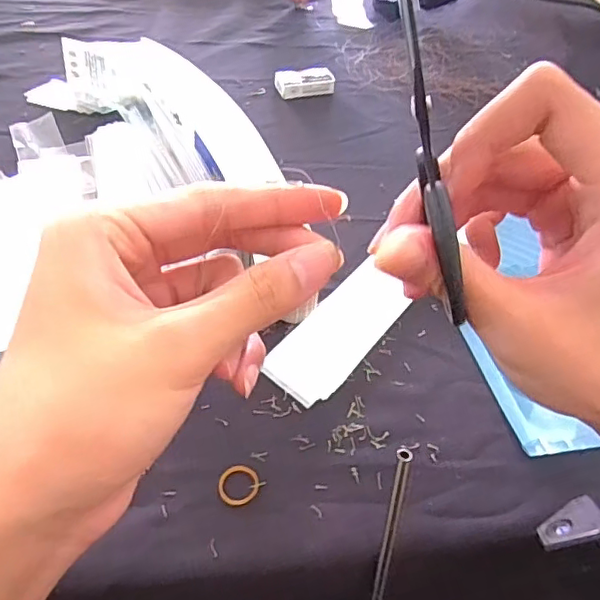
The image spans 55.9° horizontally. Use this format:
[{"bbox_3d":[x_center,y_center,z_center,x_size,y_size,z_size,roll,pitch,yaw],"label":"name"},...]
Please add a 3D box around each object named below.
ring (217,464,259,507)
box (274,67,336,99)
[{"bbox_3d":[-0.032,0.096,0.295,0.022,0.004,0.021,2,47,-3],"label":"ring"},{"bbox_3d":[0.006,-0.229,0.595,0.063,0.025,0.024,-8,48,-12],"label":"box"}]

